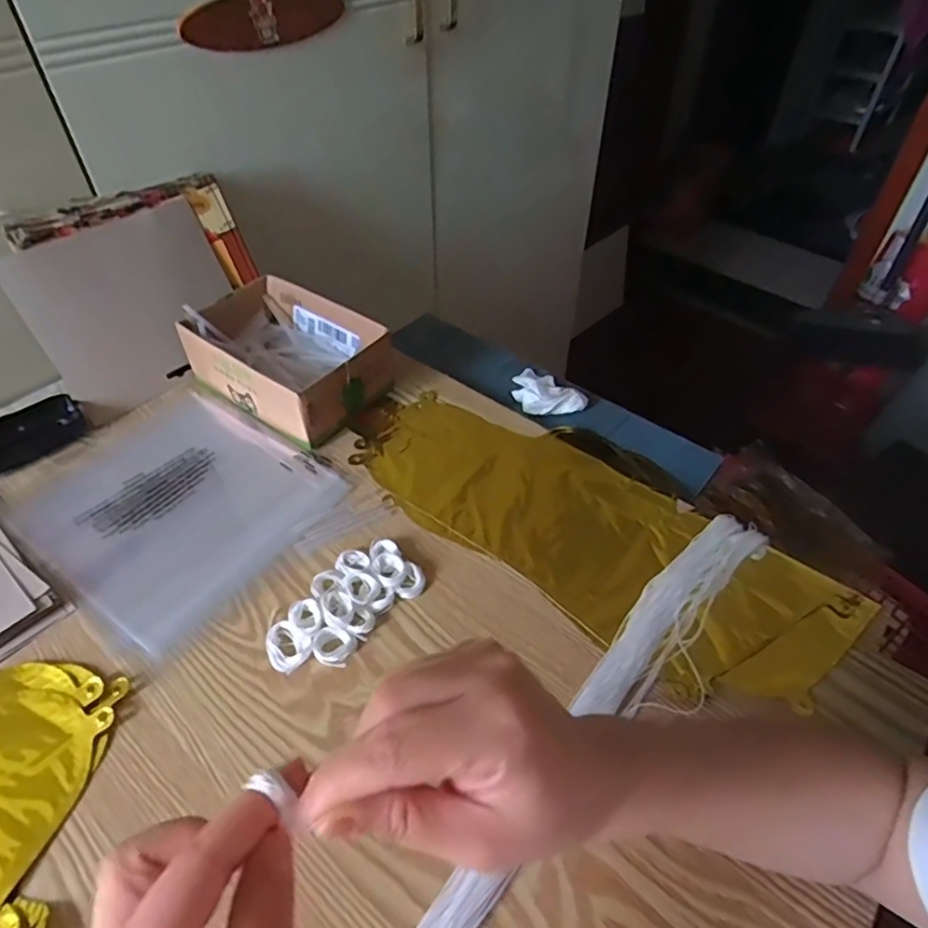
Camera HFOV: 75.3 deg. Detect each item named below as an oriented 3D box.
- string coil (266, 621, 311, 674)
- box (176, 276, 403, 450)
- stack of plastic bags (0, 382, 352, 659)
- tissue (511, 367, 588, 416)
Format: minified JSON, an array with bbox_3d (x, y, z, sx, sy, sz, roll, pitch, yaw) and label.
[{"bbox_3d":[-0.128,0.131,0.431,0.037,0.006,0.029,30,54,24],"label":"string coil"},{"bbox_3d":[-0.181,-0.113,0.621,0.190,0.067,0.134,29,53,23],"label":"box"},{"bbox_3d":[-0.257,0.027,0.535,0.246,0.013,0.214,29,53,23],"label":"stack of plastic bags"},{"bbox_3d":[0.083,-0.077,0.633,0.085,0.024,0.061,32,55,26],"label":"tissue"}]

